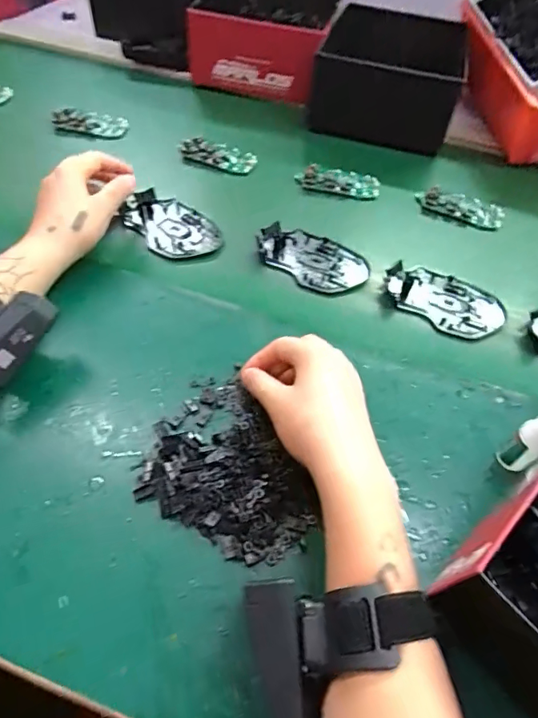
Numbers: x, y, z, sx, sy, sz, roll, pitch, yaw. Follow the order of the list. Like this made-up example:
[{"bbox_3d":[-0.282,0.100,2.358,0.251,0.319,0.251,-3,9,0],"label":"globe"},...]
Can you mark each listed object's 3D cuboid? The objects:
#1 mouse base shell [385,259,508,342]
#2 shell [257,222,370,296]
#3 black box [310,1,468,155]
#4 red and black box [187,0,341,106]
[{"bbox_3d":[0.170,-0.056,0.452,0.113,0.010,0.072,18,55,8],"label":"mouse base shell"},{"bbox_3d":[0.043,-0.103,0.478,0.113,0.012,0.068,30,57,16],"label":"shell"},{"bbox_3d":[0.156,-0.389,0.641,0.176,0.096,0.202,11,54,3],"label":"black box"},{"bbox_3d":[-0.002,-0.500,0.715,0.192,0.092,0.248,11,54,3],"label":"red and black box"}]

